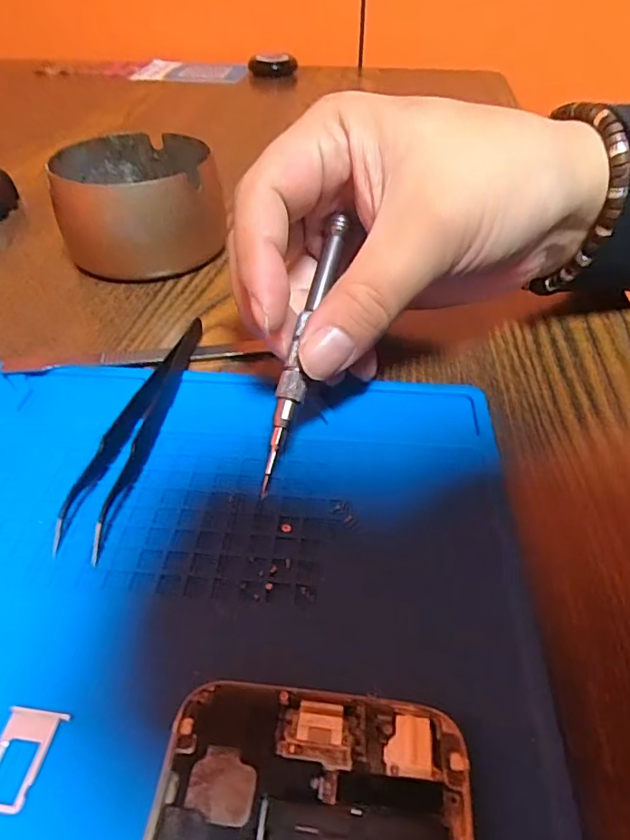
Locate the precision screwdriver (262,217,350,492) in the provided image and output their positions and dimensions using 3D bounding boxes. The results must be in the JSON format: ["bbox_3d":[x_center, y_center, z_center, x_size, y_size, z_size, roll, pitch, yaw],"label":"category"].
[{"bbox_3d":[-0.003,-0.026,0.192,0.009,0.012,0.102,12,73,11],"label":"precision screwdriver"}]

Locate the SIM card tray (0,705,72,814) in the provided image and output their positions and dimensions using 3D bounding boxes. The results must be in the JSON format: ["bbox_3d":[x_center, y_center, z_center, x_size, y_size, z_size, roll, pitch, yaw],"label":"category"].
[{"bbox_3d":[-0.067,0.075,0.123,0.014,0.004,0.020,4,46,6],"label":"SIM card tray"}]

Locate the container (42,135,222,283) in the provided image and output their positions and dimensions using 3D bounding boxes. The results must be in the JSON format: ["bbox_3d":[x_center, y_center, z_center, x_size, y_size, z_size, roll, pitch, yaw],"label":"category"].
[{"bbox_3d":[-0.097,-0.119,0.301,0.079,0.050,0.084,-1,46,1],"label":"container"}]

